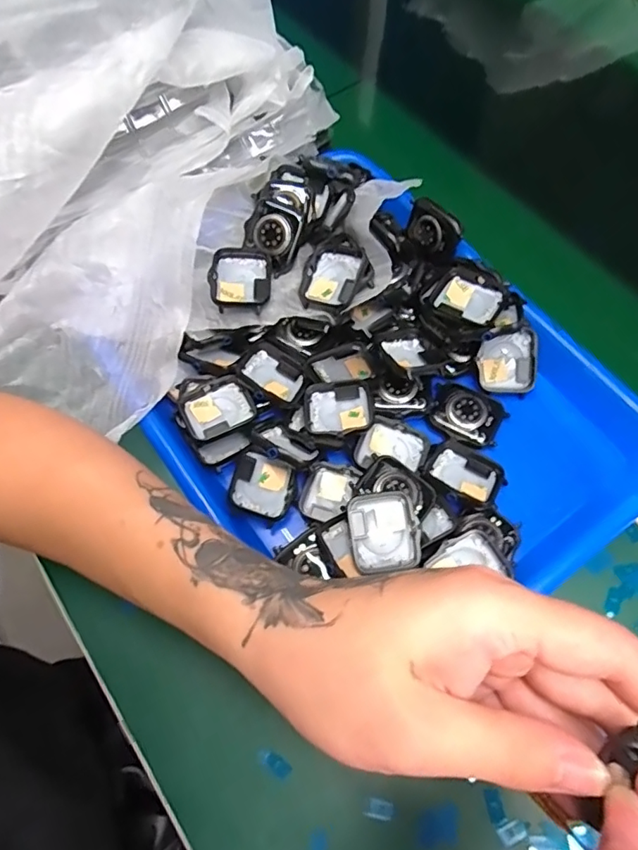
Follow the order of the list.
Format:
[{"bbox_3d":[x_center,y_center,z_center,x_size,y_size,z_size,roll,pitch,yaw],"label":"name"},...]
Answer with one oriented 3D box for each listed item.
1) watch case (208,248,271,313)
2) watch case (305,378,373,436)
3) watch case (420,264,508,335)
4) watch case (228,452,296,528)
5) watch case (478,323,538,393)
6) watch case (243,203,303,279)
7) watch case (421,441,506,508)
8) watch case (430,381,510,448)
[{"bbox_3d":[-0.050,-0.092,0.337,0.037,0.017,0.044,-2,67,2],"label":"watch case"},{"bbox_3d":[0.012,-0.011,0.328,0.043,0.009,0.038,-9,67,-1],"label":"watch case"},{"bbox_3d":[0.094,-0.079,0.337,0.048,0.021,0.043,38,73,17],"label":"watch case"},{"bbox_3d":[-0.035,0.037,0.318,0.036,0.009,0.038,19,55,-19],"label":"watch case"},{"bbox_3d":[0.122,-0.041,0.339,0.037,0.016,0.040,-3,93,3],"label":"watch case"},{"bbox_3d":[-0.030,-0.127,0.348,0.038,0.015,0.041,28,100,-5],"label":"watch case"},{"bbox_3d":[0.089,0.030,0.317,0.044,0.015,0.032,34,72,16],"label":"watch case"},{"bbox_3d":[0.094,-0.007,0.332,0.044,0.006,0.034,28,71,13],"label":"watch case"}]

